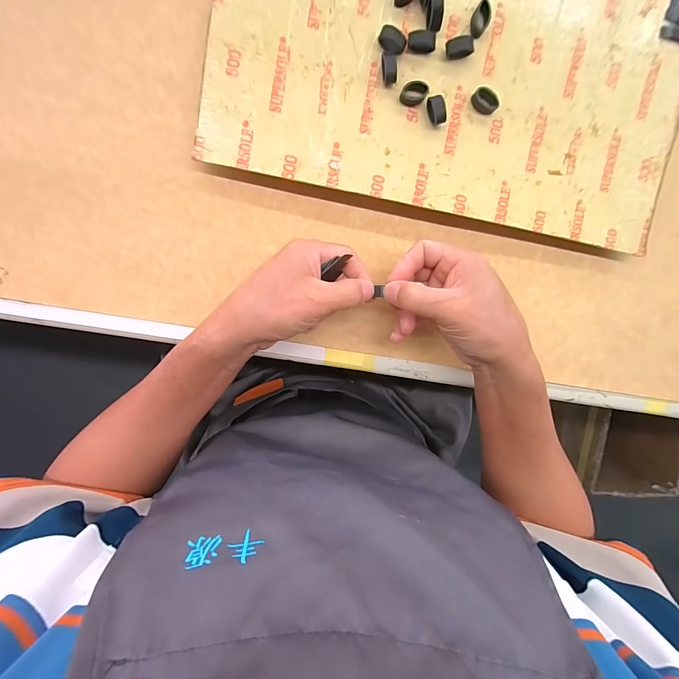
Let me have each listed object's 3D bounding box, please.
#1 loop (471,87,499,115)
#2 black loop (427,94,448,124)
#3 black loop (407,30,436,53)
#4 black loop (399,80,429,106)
[{"bbox_3d":[0.118,-0.192,0.279,0.022,0.012,0.013,13,96,-7],"label":"loop"},{"bbox_3d":[0.077,-0.181,0.275,0.011,0.014,0.021,-17,99,-3],"label":"black loop"},{"bbox_3d":[0.064,-0.233,0.270,0.022,0.006,0.015,3,97,-6],"label":"black loop"},{"bbox_3d":[0.059,-0.195,0.274,0.021,0.009,0.014,-2,98,-5],"label":"black loop"}]

